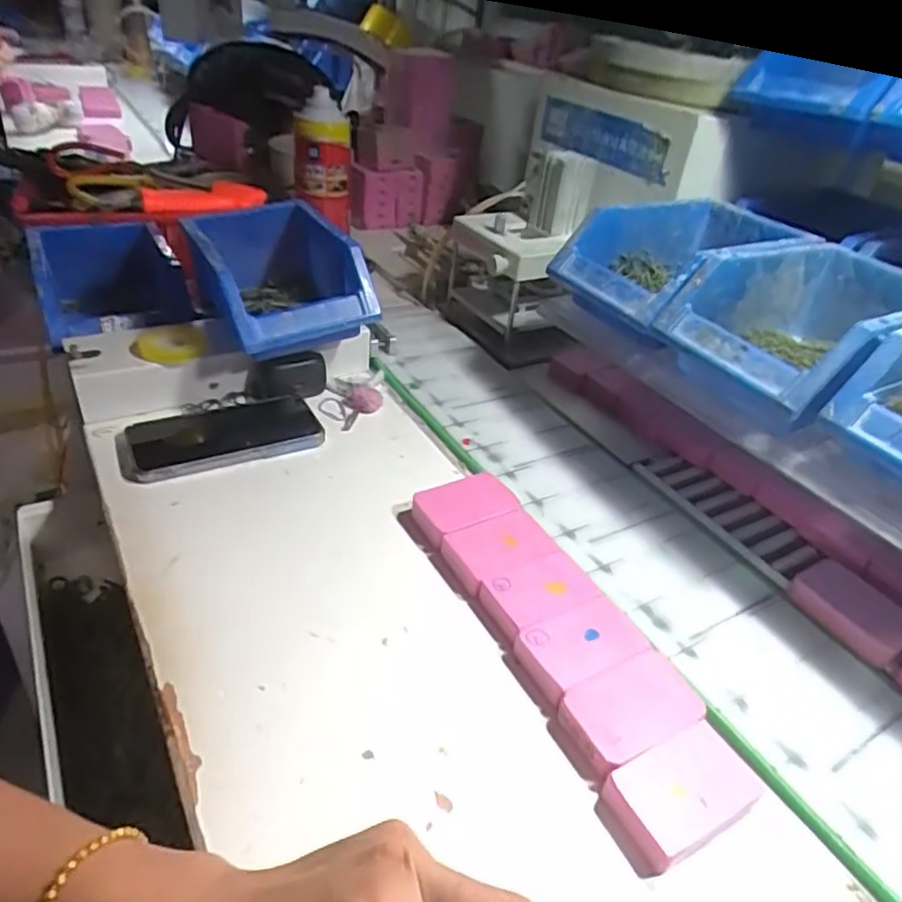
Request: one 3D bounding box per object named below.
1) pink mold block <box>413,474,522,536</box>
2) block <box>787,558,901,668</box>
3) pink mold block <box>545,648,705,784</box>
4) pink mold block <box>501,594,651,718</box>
[{"bbox_3d":[0.012,0.043,0.478,0.066,0.022,0.047,-16,42,-27],"label":"pink mold block"},{"bbox_3d":[0.266,0.105,0.430,0.050,0.016,0.071,-16,42,-27],"label":"block"},{"bbox_3d":[0.096,0.141,0.350,0.074,0.017,0.044,-14,41,-24],"label":"pink mold block"},{"bbox_3d":[0.078,0.119,0.391,0.082,0.017,0.046,-14,41,-25],"label":"pink mold block"}]

